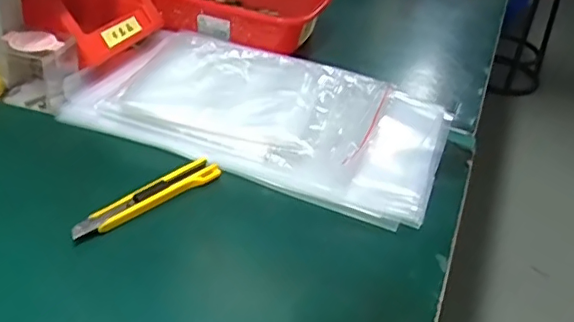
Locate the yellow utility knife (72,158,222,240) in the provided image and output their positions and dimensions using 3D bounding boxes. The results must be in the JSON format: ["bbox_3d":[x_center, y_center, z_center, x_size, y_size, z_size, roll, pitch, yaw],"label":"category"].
[{"bbox_3d":[-0.106,0.028,0.455,0.124,0.013,0.023,-24,46,-38],"label":"yellow utility knife"}]

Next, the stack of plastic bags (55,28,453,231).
[{"bbox_3d":[-0.026,-0.053,0.559,0.344,0.048,0.187,19,36,13],"label":"stack of plastic bags"}]

